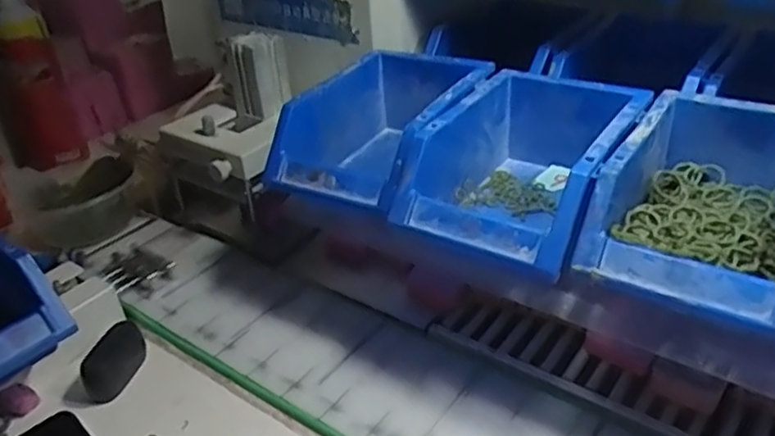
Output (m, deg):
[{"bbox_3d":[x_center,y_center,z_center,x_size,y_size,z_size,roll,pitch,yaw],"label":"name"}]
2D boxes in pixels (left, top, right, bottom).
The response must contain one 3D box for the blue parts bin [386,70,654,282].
[{"bbox_3d":[0.097,-0.033,0.461,0.123,0.076,0.169,18,38,30],"label":"blue parts bin"}]

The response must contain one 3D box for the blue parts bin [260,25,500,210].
[{"bbox_3d":[0.005,-0.076,0.535,0.118,0.072,0.200,17,37,29],"label":"blue parts bin"}]

